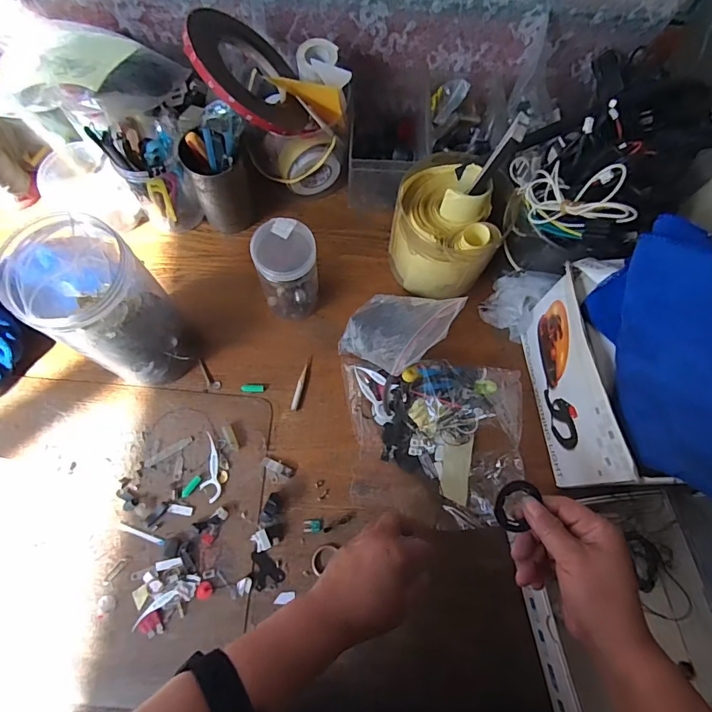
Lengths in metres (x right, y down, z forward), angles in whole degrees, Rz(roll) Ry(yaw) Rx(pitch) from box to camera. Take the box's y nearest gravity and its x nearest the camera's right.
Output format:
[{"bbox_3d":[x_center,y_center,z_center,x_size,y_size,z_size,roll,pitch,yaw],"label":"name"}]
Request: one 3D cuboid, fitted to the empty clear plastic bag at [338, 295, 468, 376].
[{"bbox_3d":[0.043,-0.031,0.489,0.100,0.110,0.101,-42,76,-14],"label":"empty clear plastic bag"}]

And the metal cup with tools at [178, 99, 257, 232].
[{"bbox_3d":[-0.152,-0.208,0.512,0.074,0.162,0.060,-26,75,-11],"label":"metal cup with tools"}]

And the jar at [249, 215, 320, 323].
[{"bbox_3d":[-0.073,-0.088,0.496,0.063,0.121,0.057,-16,73,-9],"label":"jar"}]

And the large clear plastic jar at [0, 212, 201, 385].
[{"bbox_3d":[-0.233,-0.042,0.441,0.093,0.196,0.095,1,72,-3],"label":"large clear plastic jar"}]

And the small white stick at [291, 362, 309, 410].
[{"bbox_3d":[-0.065,0.035,0.521,0.008,0.005,0.057,13,71,4],"label":"small white stick"}]

